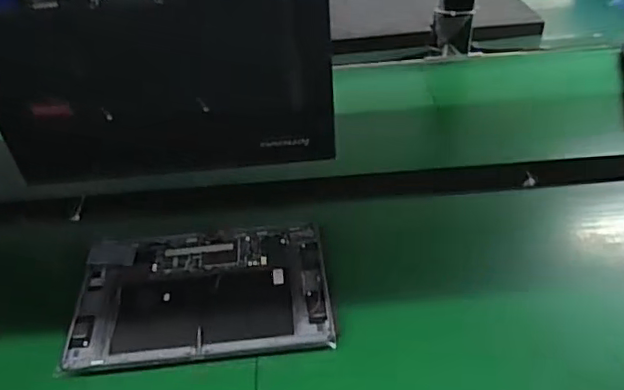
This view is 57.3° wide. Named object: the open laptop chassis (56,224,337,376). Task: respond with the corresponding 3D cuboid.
[{"bbox_3d":[-0.113,0.099,0.597,0.258,0.018,0.168,-6,42,-1],"label":"open laptop chassis"}]

